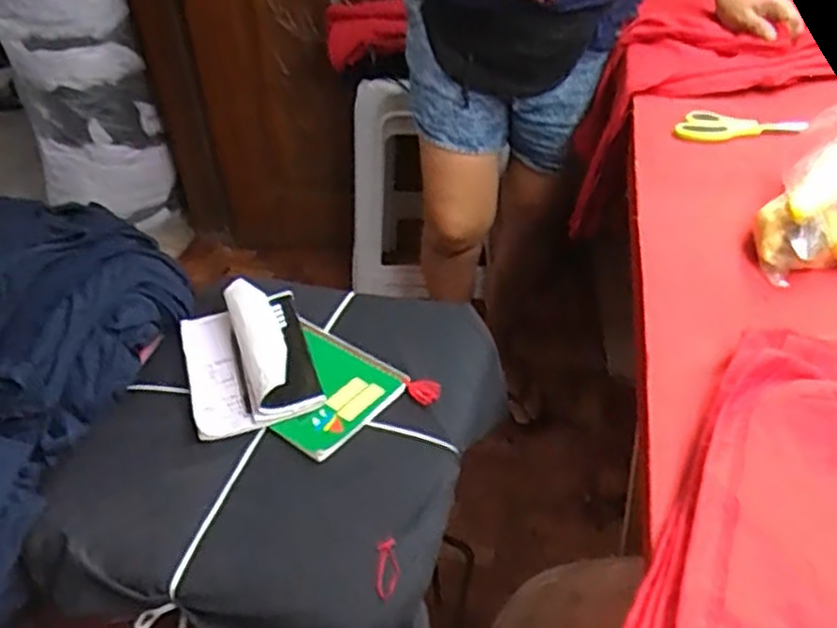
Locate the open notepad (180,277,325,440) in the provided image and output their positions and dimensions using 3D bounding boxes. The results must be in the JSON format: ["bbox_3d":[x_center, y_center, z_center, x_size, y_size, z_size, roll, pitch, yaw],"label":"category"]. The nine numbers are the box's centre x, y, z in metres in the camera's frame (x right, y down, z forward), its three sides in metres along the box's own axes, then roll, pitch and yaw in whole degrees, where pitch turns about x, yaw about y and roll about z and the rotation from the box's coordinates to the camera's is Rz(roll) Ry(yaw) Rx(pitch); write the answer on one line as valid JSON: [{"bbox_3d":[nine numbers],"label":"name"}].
[{"bbox_3d":[-0.201,0.049,0.870,0.141,0.062,0.203,-14,41,-12],"label":"open notepad"}]

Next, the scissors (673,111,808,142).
[{"bbox_3d":[0.383,-0.220,0.888,0.140,0.018,0.049,13,42,19],"label":"scissors"}]

